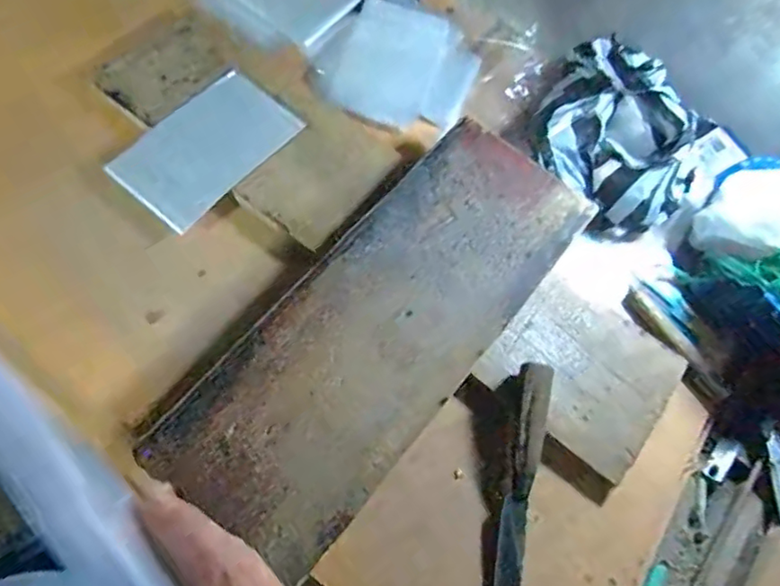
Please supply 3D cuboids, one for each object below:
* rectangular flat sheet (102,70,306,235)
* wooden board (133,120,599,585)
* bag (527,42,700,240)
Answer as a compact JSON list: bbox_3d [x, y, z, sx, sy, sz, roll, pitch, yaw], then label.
[{"bbox_3d":[-0.193,-0.156,0.620,0.105,0.011,0.181,42,72,1],"label":"rectangular flat sheet"},{"bbox_3d":[0.005,0.027,0.563,0.182,0.027,0.460,40,71,7],"label":"wooden board"},{"bbox_3d":[0.259,-0.191,0.667,0.216,0.101,0.192,43,70,10],"label":"bag"}]

